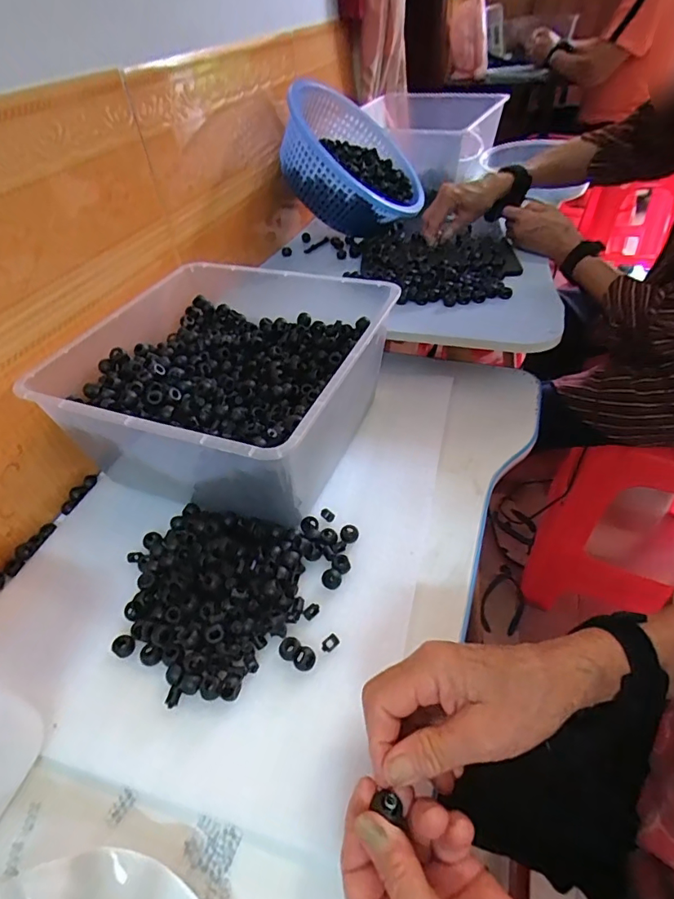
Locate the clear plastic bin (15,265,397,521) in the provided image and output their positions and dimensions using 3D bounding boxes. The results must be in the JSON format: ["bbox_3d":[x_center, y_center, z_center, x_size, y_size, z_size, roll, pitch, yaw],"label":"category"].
[{"bbox_3d":[-0.116,-0.082,0.547,0.302,0.135,0.317,14,47,15],"label":"clear plastic bin"}]

